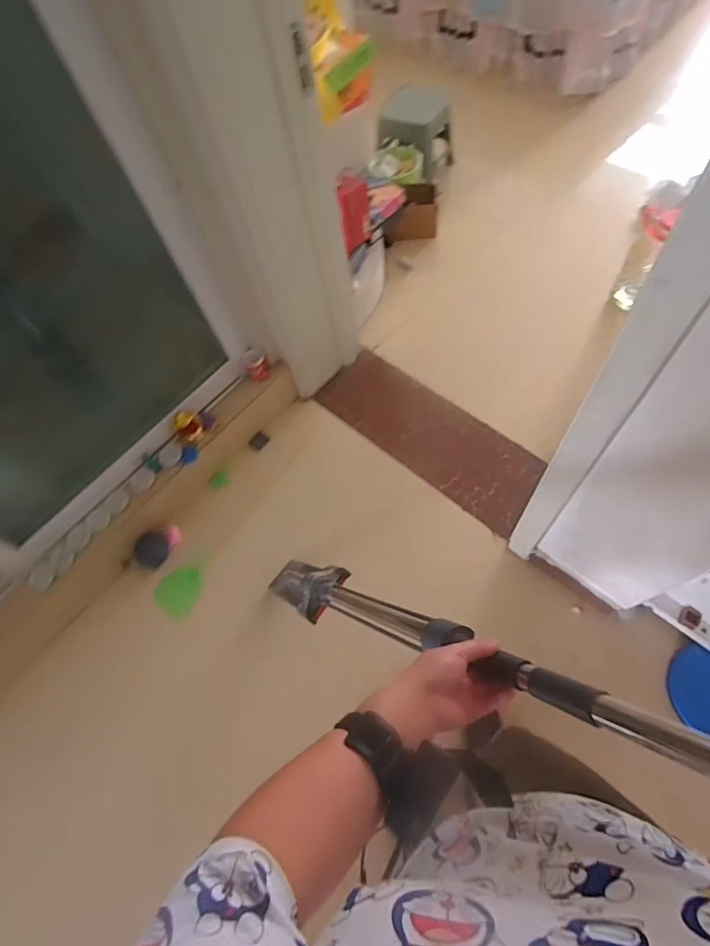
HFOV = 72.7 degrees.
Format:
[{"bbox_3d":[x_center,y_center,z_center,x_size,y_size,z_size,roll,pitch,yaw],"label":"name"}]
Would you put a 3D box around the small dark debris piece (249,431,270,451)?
[{"bbox_3d":[-0.318,-0.104,1.600,0.046,0.015,0.060,39,72,13],"label":"small dark debris piece"}]

